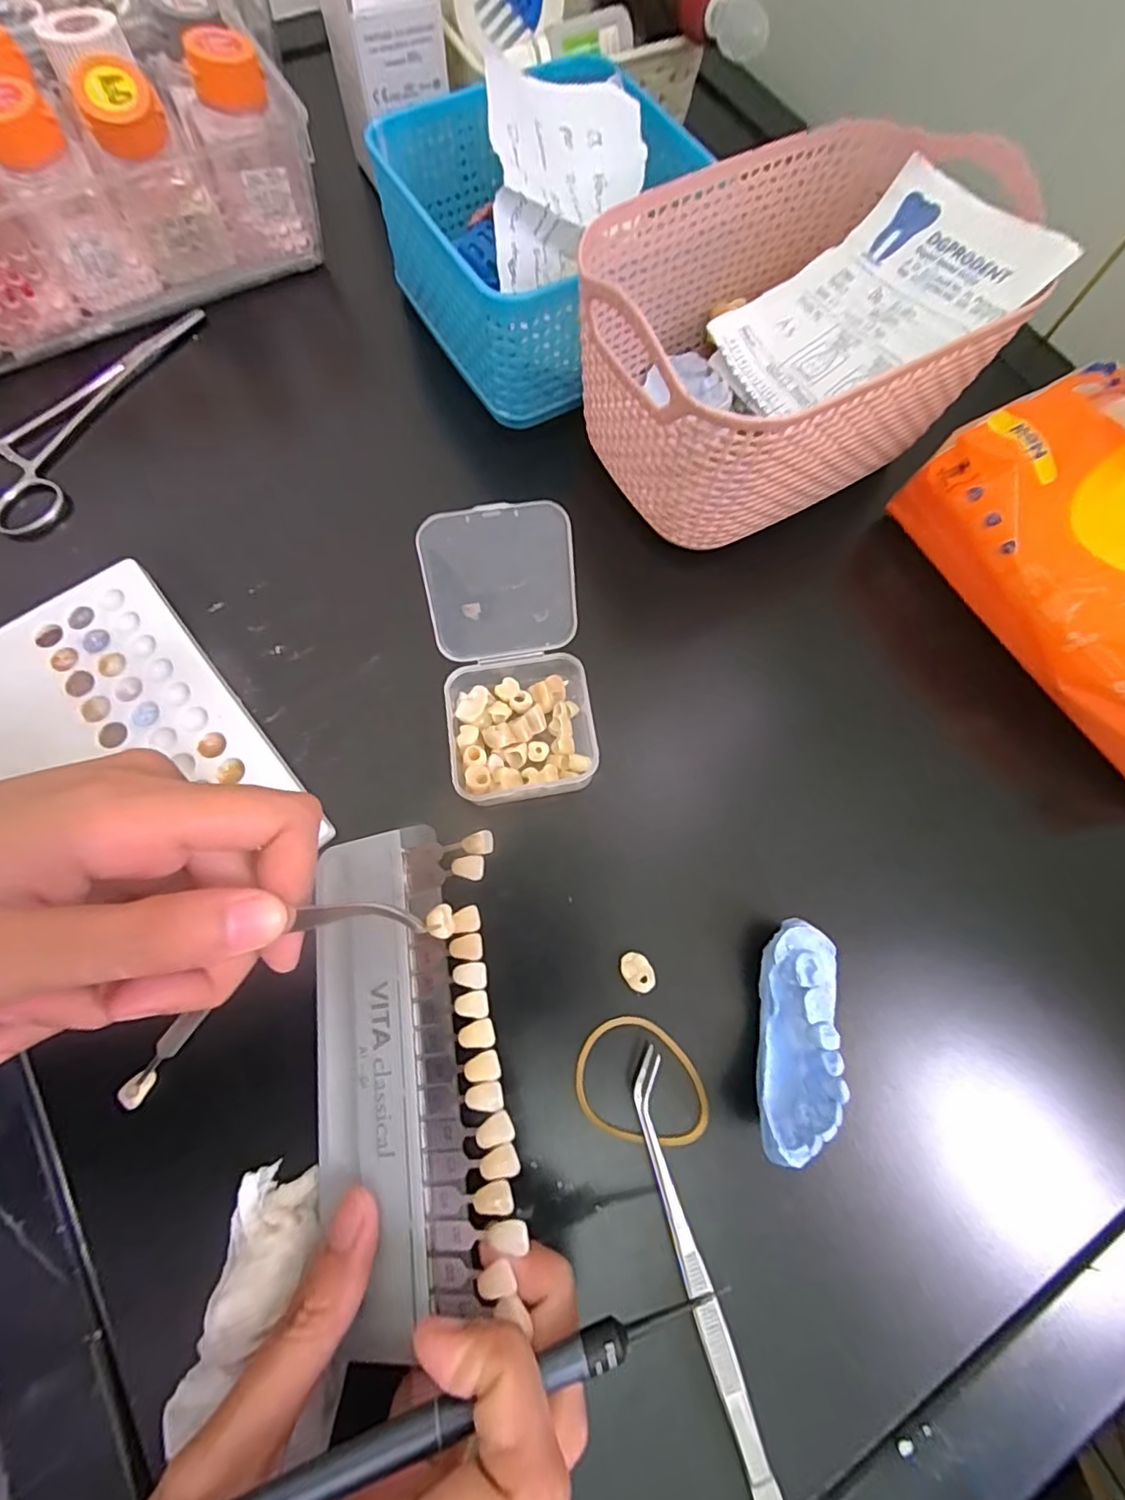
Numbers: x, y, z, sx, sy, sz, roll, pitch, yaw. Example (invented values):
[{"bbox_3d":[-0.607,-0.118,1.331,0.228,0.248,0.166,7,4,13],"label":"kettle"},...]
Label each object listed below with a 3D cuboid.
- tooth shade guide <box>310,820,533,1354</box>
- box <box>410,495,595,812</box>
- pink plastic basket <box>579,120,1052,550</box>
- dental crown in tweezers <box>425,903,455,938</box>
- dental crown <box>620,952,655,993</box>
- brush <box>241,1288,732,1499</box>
[{"bbox_3d":[-0.048,0.099,0.187,0.070,0.016,0.143,-17,69,15],"label":"tooth shade guide"},{"bbox_3d":[-0.019,-0.033,0.214,0.058,0.052,0.094,-9,72,-5],"label":"box"},{"bbox_3d":[0.089,-0.167,0.241,0.160,0.073,0.113,-28,75,-11],"label":"pink plastic basket"},{"bbox_3d":[-0.032,0.045,0.151,0.006,0.006,0.008,-13,73,-7],"label":"dental crown in tweezers"},{"bbox_3d":[0.027,0.080,0.206,0.010,0.004,0.014,-24,74,-10],"label":"dental crown"},{"bbox_3d":[-0.032,0.157,0.133,0.153,0.004,0.007,-10,72,-14],"label":"brush"}]

